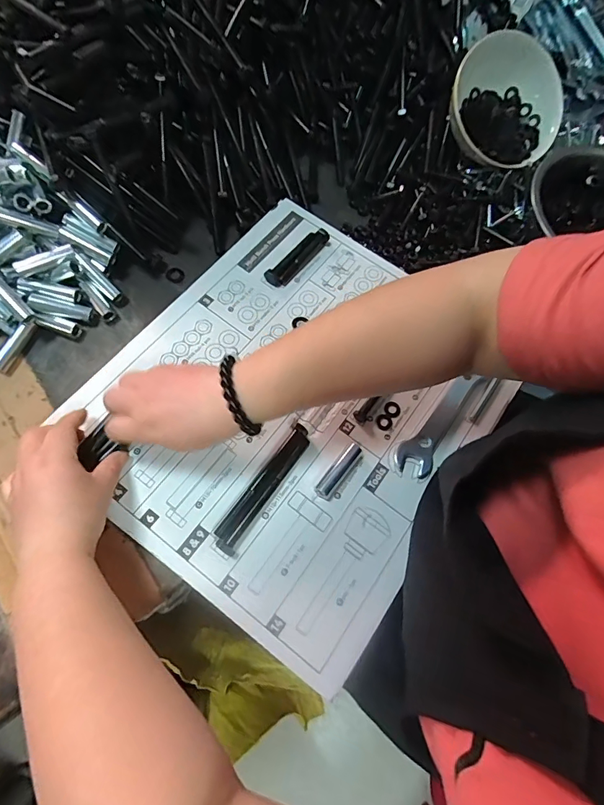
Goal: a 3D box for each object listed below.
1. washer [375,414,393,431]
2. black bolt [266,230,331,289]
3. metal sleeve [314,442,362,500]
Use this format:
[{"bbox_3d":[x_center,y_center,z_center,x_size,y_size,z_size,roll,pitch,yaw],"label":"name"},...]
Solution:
[{"bbox_3d":[0.079,0.019,0.396,0.016,0.004,0.015,2,72,-5],"label":"washer"},{"bbox_3d":[-0.005,-0.158,0.450,0.023,0.016,0.089,36,72,7],"label":"black bolt"},{"bbox_3d":[0.034,0.059,0.374,0.015,0.015,0.059,36,72,7],"label":"metal sleeve"}]

